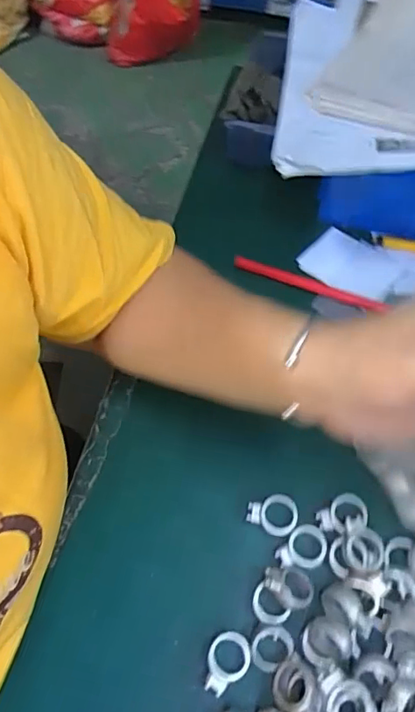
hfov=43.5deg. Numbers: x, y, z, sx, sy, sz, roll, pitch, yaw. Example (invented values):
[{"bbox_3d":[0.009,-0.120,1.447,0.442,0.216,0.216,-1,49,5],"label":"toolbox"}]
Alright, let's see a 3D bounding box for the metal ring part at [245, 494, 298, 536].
[{"bbox_3d":[0.045,0.110,0.362,0.034,0.004,0.027,9,62,7],"label":"metal ring part"}]

